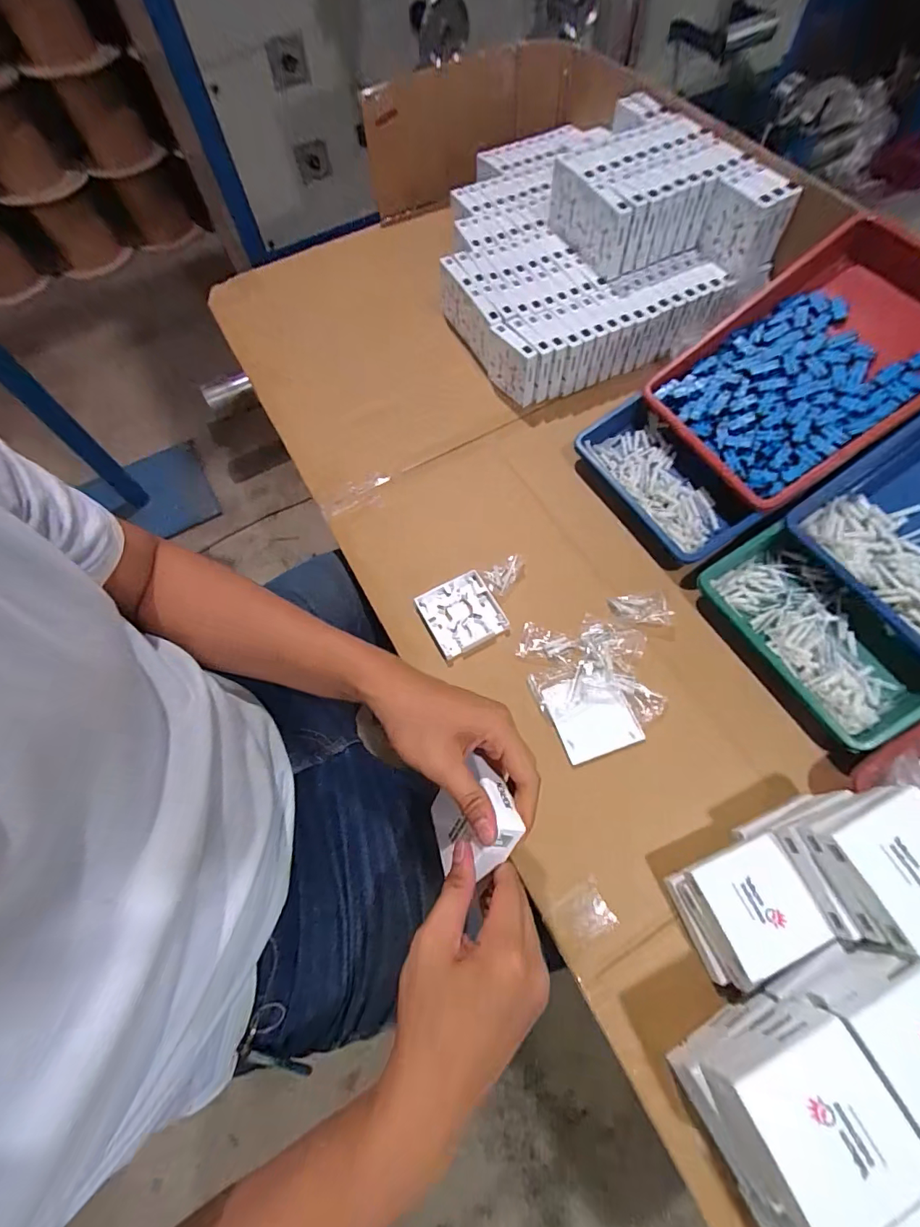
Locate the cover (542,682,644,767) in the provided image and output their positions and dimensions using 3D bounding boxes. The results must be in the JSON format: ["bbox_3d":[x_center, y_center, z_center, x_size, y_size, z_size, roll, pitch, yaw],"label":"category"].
[{"bbox_3d":[0.145,0.112,0.521,0.084,0.007,0.087,-19,67,-6],"label":"cover"}]

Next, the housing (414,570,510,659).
[{"bbox_3d":[0.002,0.000,0.574,0.088,0.012,0.088,-27,67,-9],"label":"housing"}]

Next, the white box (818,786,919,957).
[{"bbox_3d":[0.338,0.189,0.359,0.086,0.021,0.086,-25,67,-8],"label":"white box"}]

